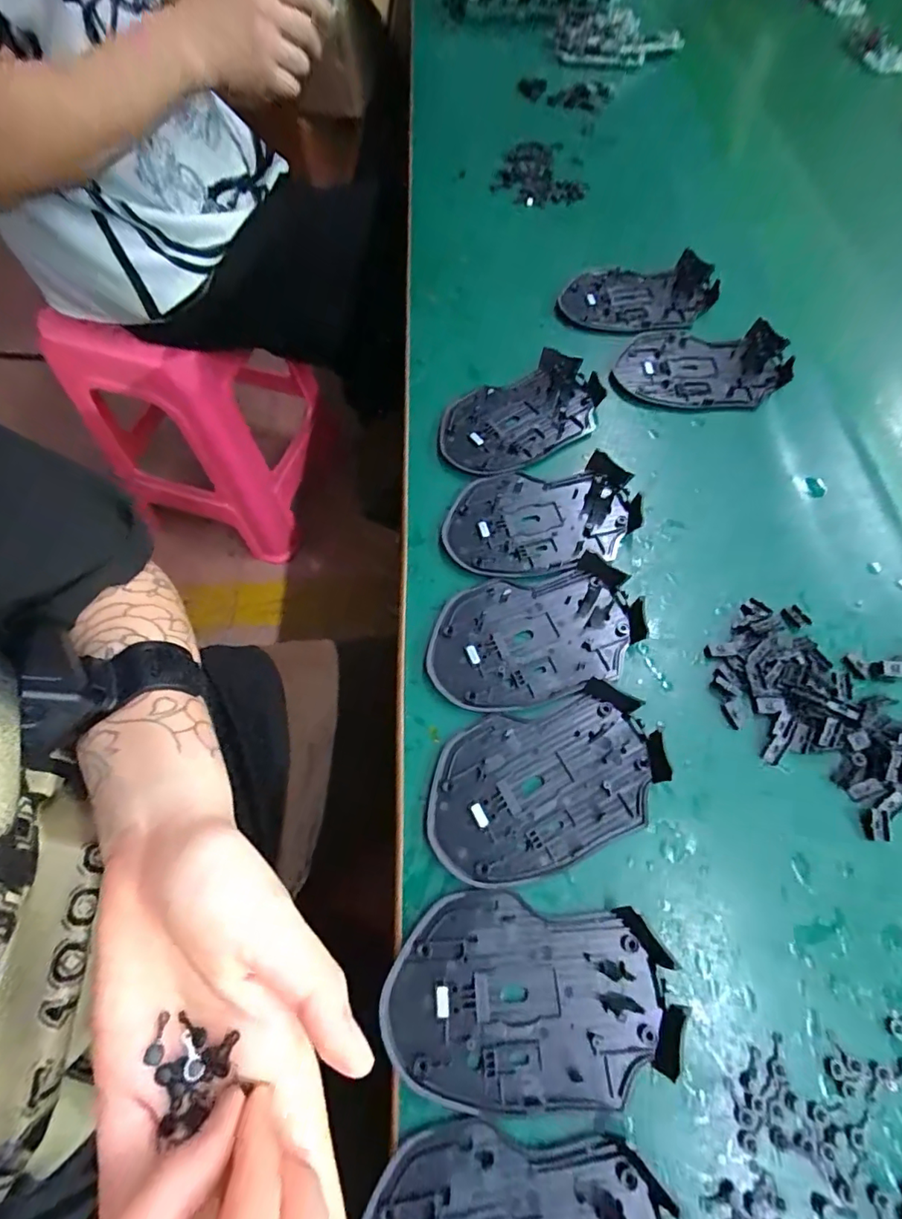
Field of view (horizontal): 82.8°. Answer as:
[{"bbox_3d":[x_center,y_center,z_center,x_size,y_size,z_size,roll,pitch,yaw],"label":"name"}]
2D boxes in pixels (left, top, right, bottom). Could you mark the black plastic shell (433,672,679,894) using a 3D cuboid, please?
[{"bbox_3d":[0.044,0.082,0.245,0.113,0.009,0.071,-17,66,-7],"label":"black plastic shell"}]

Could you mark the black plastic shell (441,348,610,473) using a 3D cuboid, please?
[{"bbox_3d":[0.047,-0.133,0.347,0.115,0.019,0.074,-22,66,-10],"label":"black plastic shell"}]

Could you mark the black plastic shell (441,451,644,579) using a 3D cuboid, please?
[{"bbox_3d":[0.054,-0.055,0.309,0.114,0.014,0.074,-2,65,-1],"label":"black plastic shell"}]

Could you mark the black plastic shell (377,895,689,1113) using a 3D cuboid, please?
[{"bbox_3d":[0.031,0.158,0.207,0.113,0.011,0.070,4,65,2],"label":"black plastic shell"}]

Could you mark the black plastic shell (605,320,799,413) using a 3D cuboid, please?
[{"bbox_3d":[0.172,-0.171,0.352,0.112,0.022,0.072,4,65,2],"label":"black plastic shell"}]

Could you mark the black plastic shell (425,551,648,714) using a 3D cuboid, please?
[{"bbox_3d":[0.045,0.013,0.277,0.114,0.010,0.072,-13,65,-6],"label":"black plastic shell"}]

